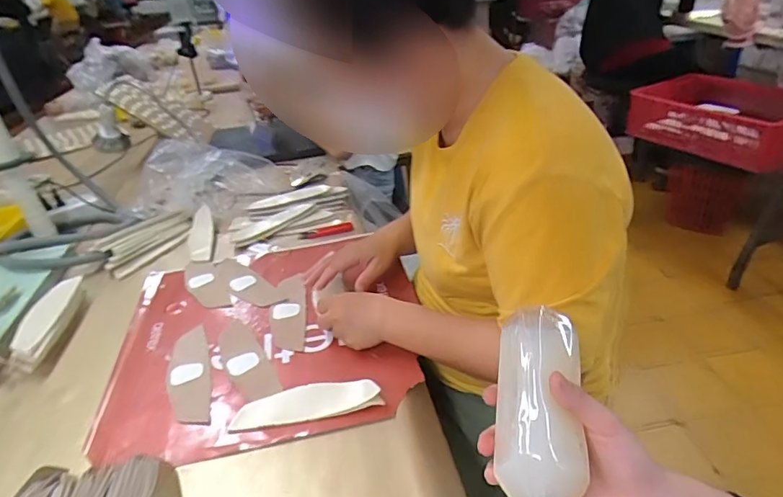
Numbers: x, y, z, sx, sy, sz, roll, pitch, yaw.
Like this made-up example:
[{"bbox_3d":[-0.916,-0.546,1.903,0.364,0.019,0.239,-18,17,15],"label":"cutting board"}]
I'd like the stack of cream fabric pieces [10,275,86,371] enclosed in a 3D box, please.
[{"bbox_3d":[-0.489,0.099,0.723,0.057,0.046,0.171,-11,32,-8],"label":"stack of cream fabric pieces"}]

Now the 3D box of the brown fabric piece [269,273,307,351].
[{"bbox_3d":[-0.151,0.091,0.730,0.055,0.010,0.163,-10,35,1],"label":"brown fabric piece"}]

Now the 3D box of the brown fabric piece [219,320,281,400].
[{"bbox_3d":[-0.192,0.144,0.653,0.049,0.009,0.152,-18,34,-25],"label":"brown fabric piece"}]

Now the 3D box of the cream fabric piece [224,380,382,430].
[{"bbox_3d":[-0.096,0.175,0.573,0.165,0.007,0.046,-9,43,-2],"label":"cream fabric piece"}]

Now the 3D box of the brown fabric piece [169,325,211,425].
[{"bbox_3d":[-0.257,0.157,0.635,0.050,0.009,0.162,-12,31,-16],"label":"brown fabric piece"}]

